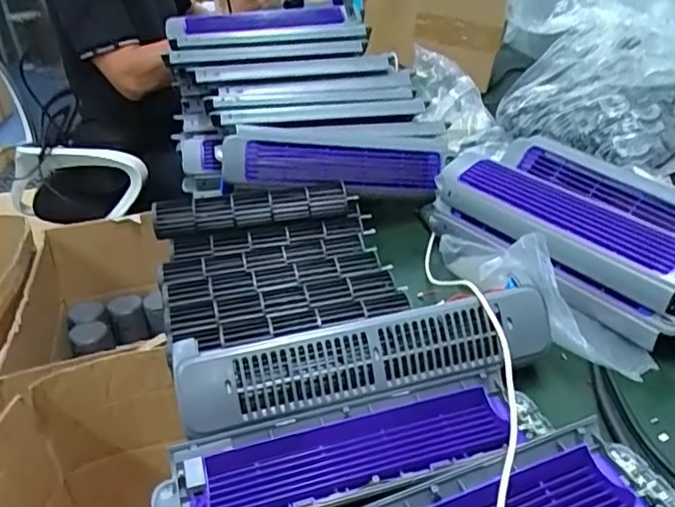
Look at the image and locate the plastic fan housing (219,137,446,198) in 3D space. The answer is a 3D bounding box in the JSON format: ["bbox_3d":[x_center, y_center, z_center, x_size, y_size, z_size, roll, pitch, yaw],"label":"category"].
[{"bbox_3d":[0.000,-0.112,0.733,0.278,0.066,0.043,1,28,-18],"label":"plastic fan housing"}]

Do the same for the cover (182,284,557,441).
[{"bbox_3d":[0.024,0.081,0.484,0.299,0.065,0.040,-11,1,-11],"label":"cover"}]

